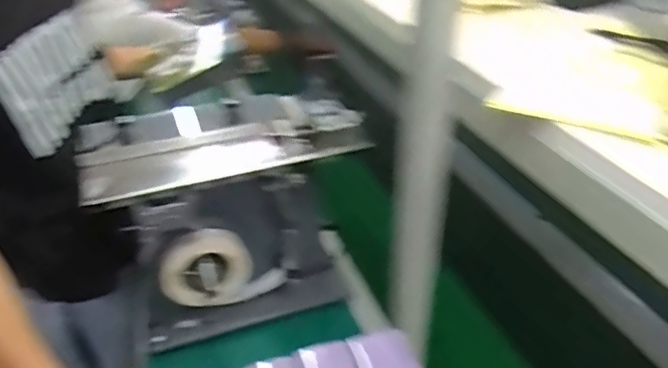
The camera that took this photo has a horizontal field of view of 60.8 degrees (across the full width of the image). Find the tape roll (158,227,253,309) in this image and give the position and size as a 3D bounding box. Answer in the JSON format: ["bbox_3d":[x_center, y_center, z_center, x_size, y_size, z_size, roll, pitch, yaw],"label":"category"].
[{"bbox_3d":[-0.199,0.136,0.883,0.138,0.128,0.048,-12,36,-16],"label":"tape roll"}]

